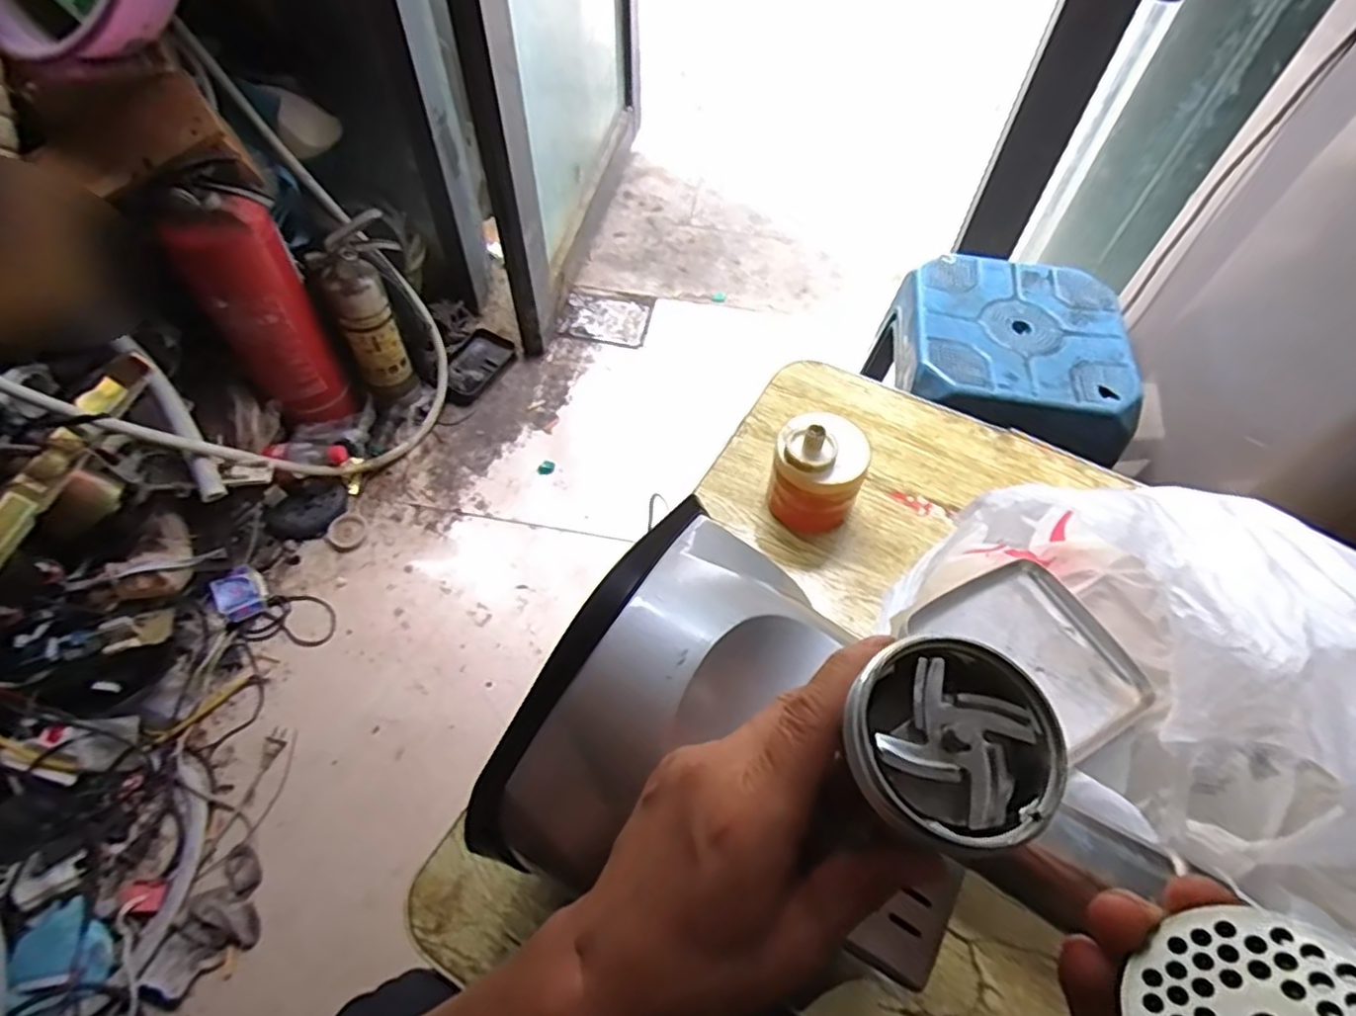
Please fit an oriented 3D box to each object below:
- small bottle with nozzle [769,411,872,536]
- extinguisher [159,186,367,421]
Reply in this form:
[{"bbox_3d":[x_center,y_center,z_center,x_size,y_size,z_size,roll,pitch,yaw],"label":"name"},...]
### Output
[{"bbox_3d":[0.129,-0.031,0.635,0.086,0.108,0.074,20,59,11],"label":"small bottle with nozzle"},{"bbox_3d":[-0.644,-0.292,1.096,0.139,0.411,0.104,-28,62,-18],"label":"extinguisher"}]

